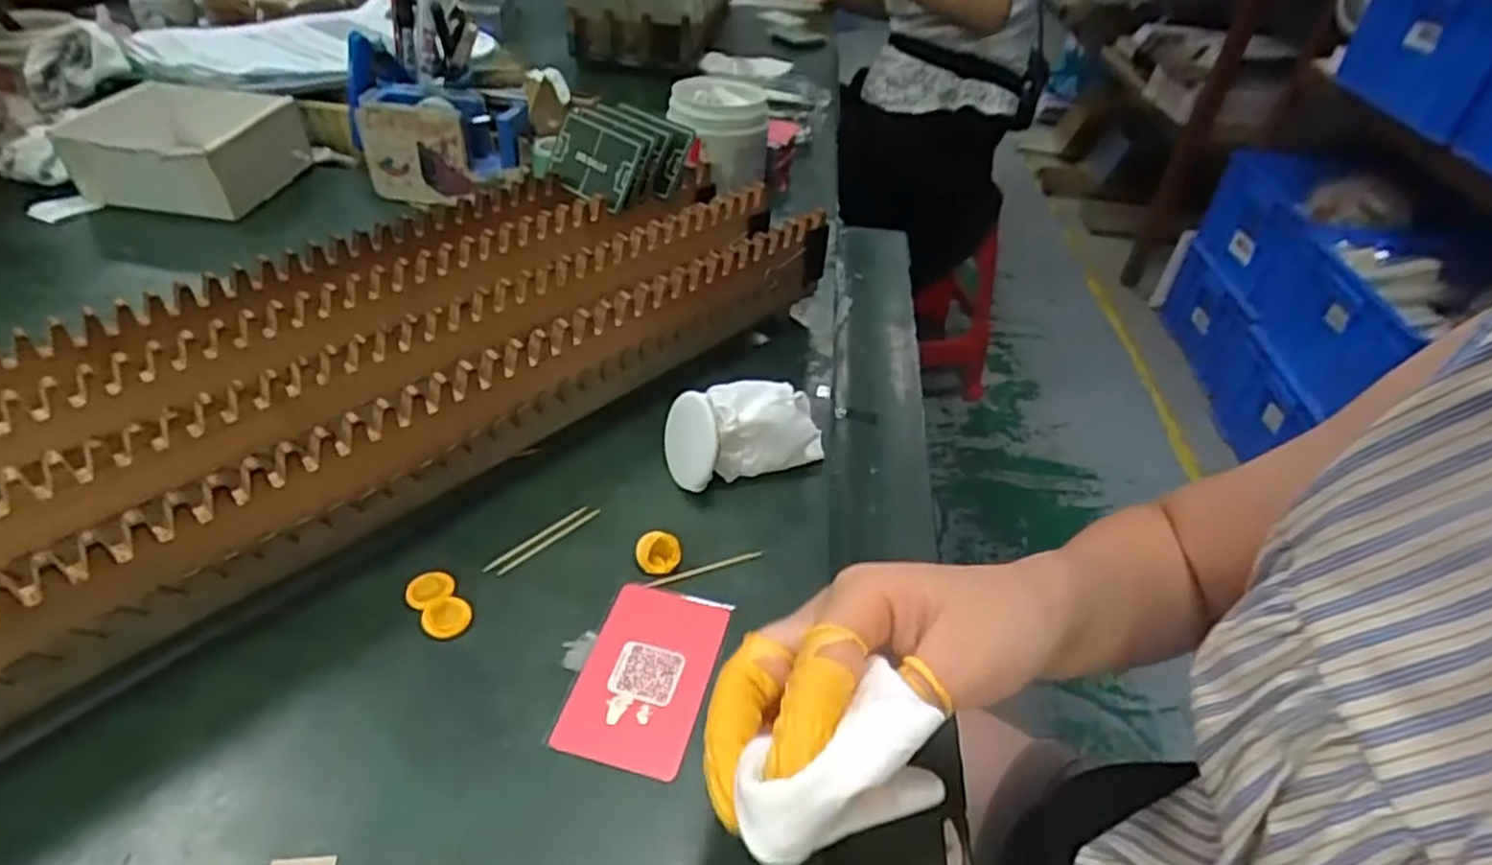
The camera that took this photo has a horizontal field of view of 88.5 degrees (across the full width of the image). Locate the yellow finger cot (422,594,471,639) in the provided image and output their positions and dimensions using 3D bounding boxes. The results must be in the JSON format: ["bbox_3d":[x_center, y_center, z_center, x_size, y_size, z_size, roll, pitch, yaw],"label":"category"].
[{"bbox_3d":[-0.137,0.084,0.349,0.021,0.005,0.019,7,40,1],"label":"yellow finger cot"}]

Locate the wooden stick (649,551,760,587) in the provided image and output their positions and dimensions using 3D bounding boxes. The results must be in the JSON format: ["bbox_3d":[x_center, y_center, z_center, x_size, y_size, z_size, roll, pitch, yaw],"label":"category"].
[{"bbox_3d":[-0.020,0.067,0.382,0.061,0.004,0.004,-11,44,-20],"label":"wooden stick"}]

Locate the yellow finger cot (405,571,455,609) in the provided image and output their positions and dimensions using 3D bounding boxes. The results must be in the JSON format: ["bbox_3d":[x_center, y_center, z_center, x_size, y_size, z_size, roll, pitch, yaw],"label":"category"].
[{"bbox_3d":[-0.148,0.073,0.359,0.021,0.004,0.019,-25,50,-32],"label":"yellow finger cot"}]

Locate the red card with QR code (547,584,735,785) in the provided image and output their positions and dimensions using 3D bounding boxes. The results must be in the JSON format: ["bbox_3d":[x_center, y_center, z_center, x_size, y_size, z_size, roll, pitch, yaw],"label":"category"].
[{"bbox_3d":[-0.044,0.104,0.337,0.055,0.005,0.087,13,41,8],"label":"red card with QR code"}]

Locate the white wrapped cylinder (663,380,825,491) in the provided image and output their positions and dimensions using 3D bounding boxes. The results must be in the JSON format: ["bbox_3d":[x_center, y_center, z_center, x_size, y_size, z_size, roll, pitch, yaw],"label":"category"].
[{"bbox_3d":[-0.001,-0.003,0.434,0.093,0.046,0.053,-13,44,-22],"label":"white wrapped cylinder"}]

